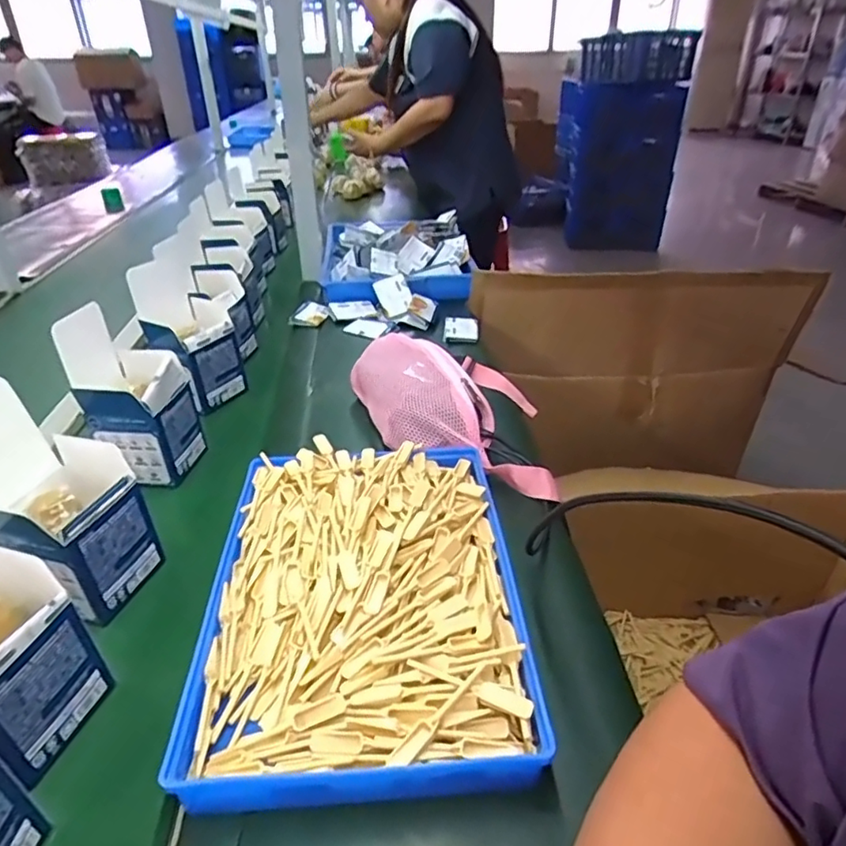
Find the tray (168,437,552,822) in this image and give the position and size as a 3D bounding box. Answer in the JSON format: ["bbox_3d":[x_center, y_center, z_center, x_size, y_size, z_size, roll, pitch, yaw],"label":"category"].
[{"bbox_3d":[-0.046,0.131,0.479,0.230,0.048,0.317,-3,35,-1],"label":"tray"}]

